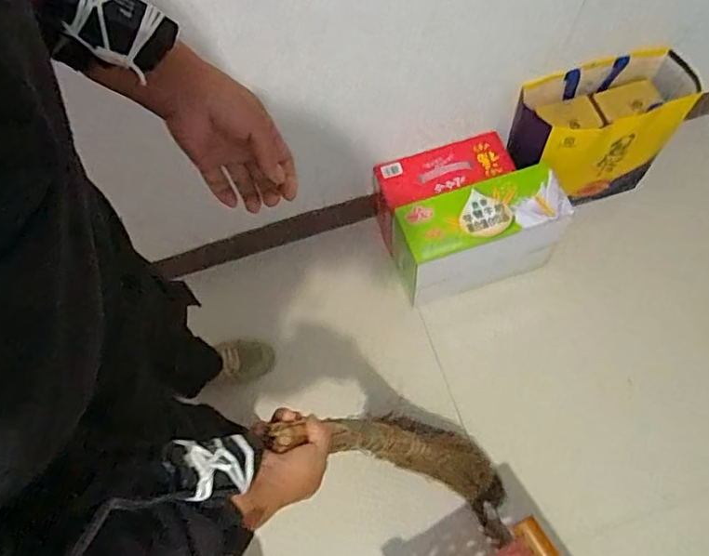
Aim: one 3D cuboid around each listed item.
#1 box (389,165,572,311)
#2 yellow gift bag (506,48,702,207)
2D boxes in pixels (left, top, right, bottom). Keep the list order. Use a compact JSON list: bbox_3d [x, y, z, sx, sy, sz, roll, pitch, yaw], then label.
[{"bbox_3d":[0.255,-0.083,1.159,0.322,0.251,0.136,-18,67,-3],"label":"box"},{"bbox_3d":[0.519,-0.297,1.203,0.370,0.321,0.175,-17,67,-2],"label":"yellow gift bag"}]

